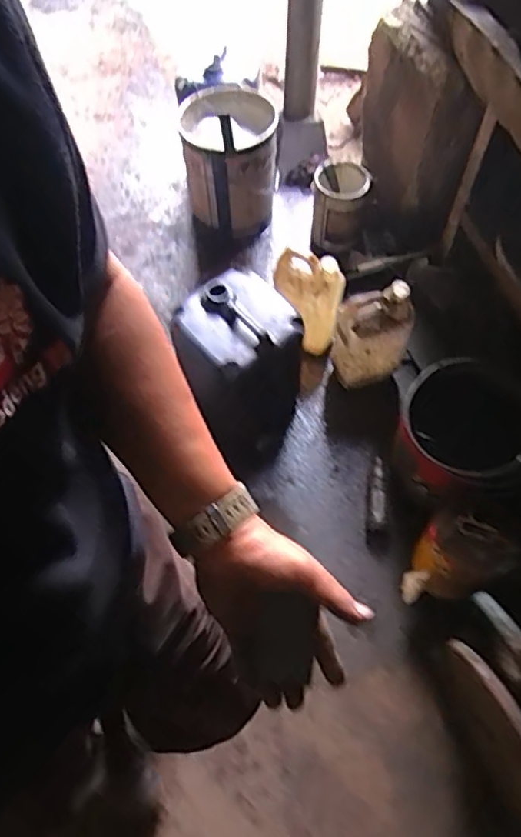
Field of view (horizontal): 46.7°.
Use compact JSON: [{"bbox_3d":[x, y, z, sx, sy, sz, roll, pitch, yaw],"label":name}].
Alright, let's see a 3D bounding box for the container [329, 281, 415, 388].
[{"bbox_3d":[0.290,-0.202,1.568,0.184,0.285,0.109,-18,60,-11],"label":"container"}]

